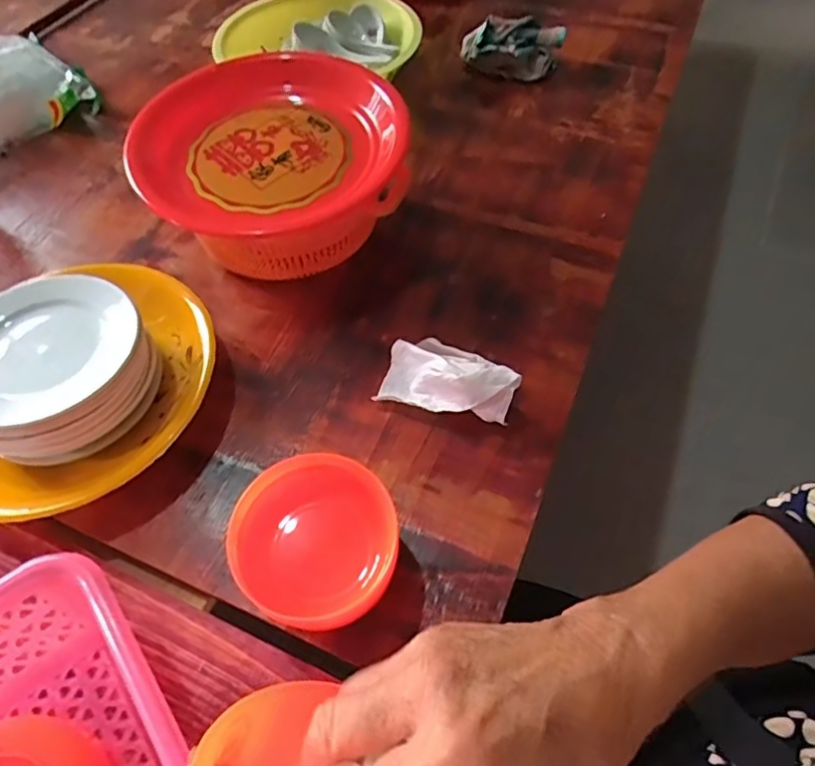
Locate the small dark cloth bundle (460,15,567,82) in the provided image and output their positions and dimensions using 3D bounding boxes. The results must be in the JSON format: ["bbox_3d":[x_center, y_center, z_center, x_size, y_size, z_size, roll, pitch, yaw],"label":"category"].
[{"bbox_3d":[0.131,-0.421,0.739,0.126,0.052,0.052,6,57,7],"label":"small dark cloth bundle"}]

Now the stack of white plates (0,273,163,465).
[{"bbox_3d":[-0.274,-0.005,0.467,0.145,0.081,0.148,33,64,22],"label":"stack of white plates"}]

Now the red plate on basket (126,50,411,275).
[{"bbox_3d":[-0.125,-0.215,0.570,0.250,0.134,0.229,-1,56,2],"label":"red plate on basket"}]

